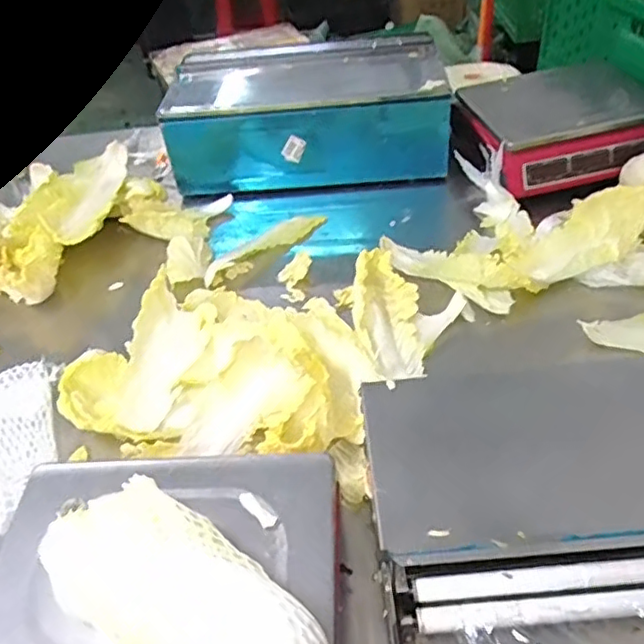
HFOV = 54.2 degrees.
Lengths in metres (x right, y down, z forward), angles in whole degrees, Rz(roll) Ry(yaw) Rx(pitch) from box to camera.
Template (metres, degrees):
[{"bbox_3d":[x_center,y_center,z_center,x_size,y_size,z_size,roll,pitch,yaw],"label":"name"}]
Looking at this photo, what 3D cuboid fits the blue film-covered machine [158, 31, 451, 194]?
[{"bbox_3d":[-0.030,-0.397,1.191,0.491,0.182,0.278,-3,44,4],"label":"blue film-covered machine"}]

